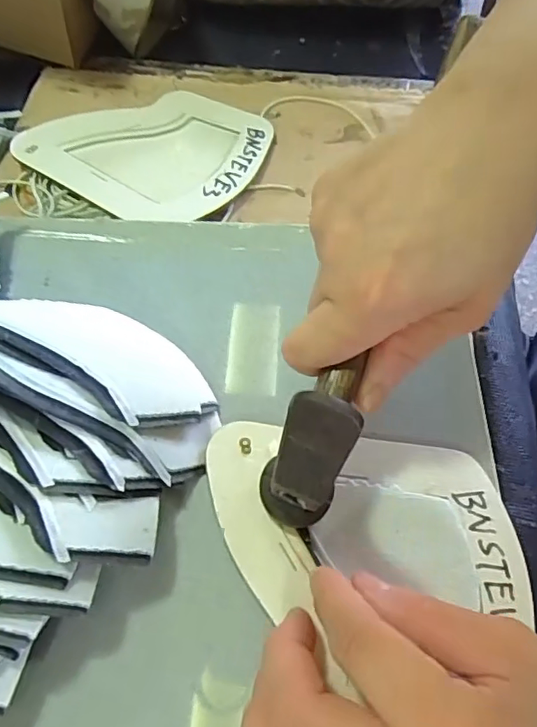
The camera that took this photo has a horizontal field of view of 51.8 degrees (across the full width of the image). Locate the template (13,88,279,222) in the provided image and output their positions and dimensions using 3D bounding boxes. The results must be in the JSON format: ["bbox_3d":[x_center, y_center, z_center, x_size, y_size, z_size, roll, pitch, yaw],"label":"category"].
[{"bbox_3d":[-0.071,-0.138,0.346,0.126,0.010,0.119,31,66,12],"label":"template"}]

